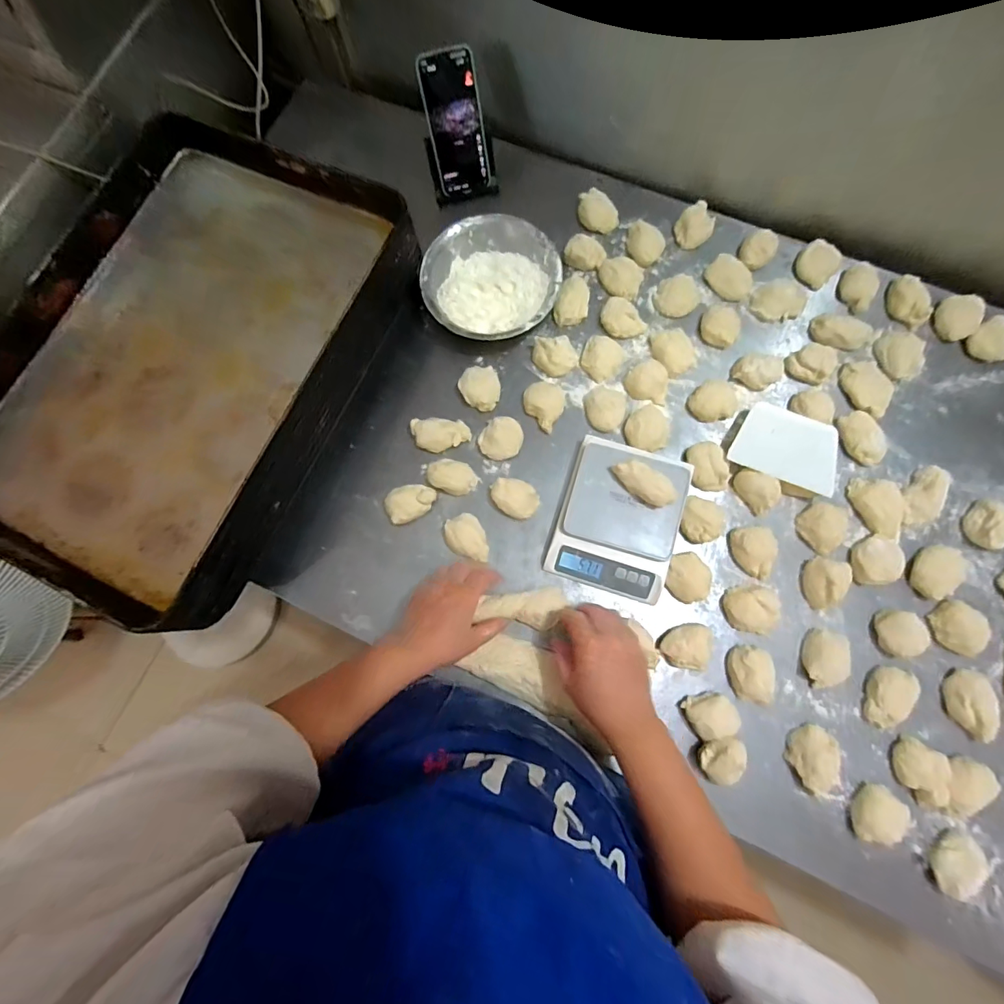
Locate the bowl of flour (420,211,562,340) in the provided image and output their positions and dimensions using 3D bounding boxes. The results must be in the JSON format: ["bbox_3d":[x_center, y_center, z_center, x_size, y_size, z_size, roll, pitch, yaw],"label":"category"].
[{"bbox_3d":[-0.017,-0.315,0.664,0.185,0.050,0.186,-1,78,3],"label":"bowl of flour"}]

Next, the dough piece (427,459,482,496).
[{"bbox_3d":[-0.066,-0.033,0.620,0.066,0.025,0.043,19,80,7],"label":"dough piece"}]

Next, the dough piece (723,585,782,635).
[{"bbox_3d":[0.310,0.132,0.568,0.065,0.029,0.055,11,79,5],"label":"dough piece"}]

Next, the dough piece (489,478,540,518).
[{"bbox_3d":[0.017,-0.005,0.612,0.064,0.032,0.047,24,80,8],"label":"dough piece"}]

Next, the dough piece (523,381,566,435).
[{"bbox_3d":[0.057,-0.133,0.640,0.056,0.021,0.068,13,79,6],"label":"dough piece"}]

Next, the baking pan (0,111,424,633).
[{"bbox_3d":[-0.418,-0.189,0.600,0.411,0.087,0.585,24,80,8],"label":"baking pan"}]

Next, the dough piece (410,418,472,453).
[{"bbox_3d":[-0.083,-0.093,0.637,0.077,0.019,0.046,-9,78,1],"label":"dough piece"}]

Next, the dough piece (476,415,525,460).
[{"bbox_3d":[-0.001,-0.087,0.626,0.058,0.027,0.054,3,78,4],"label":"dough piece"}]

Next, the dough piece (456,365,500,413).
[{"bbox_3d":[-0.030,-0.159,0.645,0.056,0.029,0.063,-11,77,1],"label":"dough piece"}]

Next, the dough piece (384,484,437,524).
[{"bbox_3d":[-0.122,0.000,0.619,0.067,0.023,0.047,-28,78,-3],"label":"dough piece"}]

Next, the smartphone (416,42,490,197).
[{"bbox_3d":[-0.065,-0.535,0.659,0.074,0.161,0.013,-16,51,-4],"label":"smartphone"}]

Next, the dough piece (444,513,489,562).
[{"bbox_3d":[-0.044,0.049,0.607,0.050,0.030,0.069,-31,78,-4],"label":"dough piece"}]

